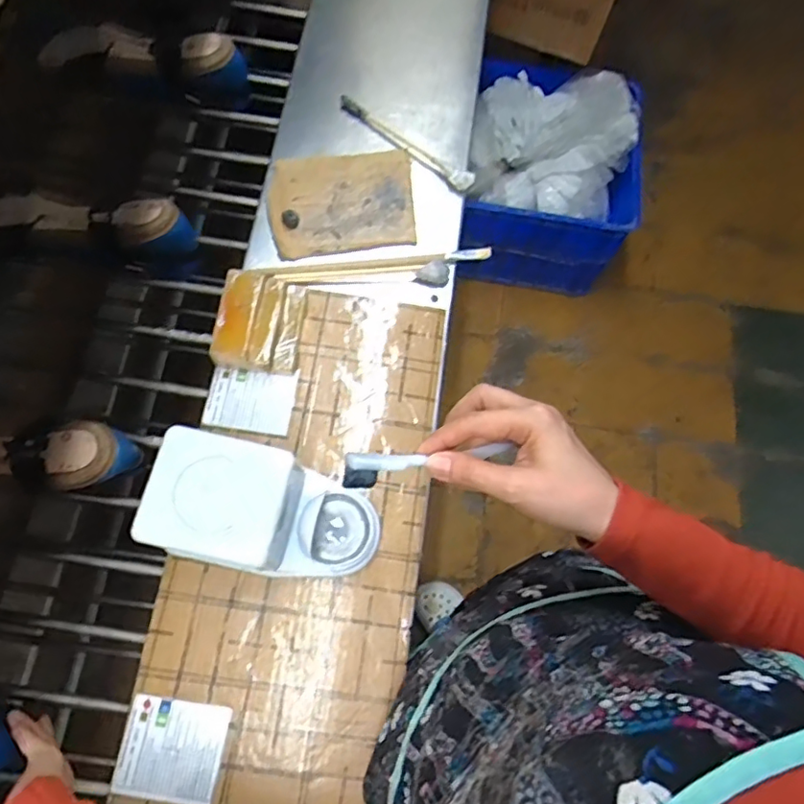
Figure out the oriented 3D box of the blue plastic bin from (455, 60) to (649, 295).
[{"bbox_3d":[0.357,-0.531,1.425,0.378,0.326,0.399,8,71,3],"label":"blue plastic bin"}]

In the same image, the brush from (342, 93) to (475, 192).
[{"bbox_3d":[0.004,-0.314,0.699,0.197,0.015,0.020,37,75,12],"label":"brush"}]

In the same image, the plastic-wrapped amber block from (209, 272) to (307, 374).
[{"bbox_3d":[-0.145,-0.086,0.600,0.076,0.050,0.105,7,71,3],"label":"plastic-wrapped amber block"}]

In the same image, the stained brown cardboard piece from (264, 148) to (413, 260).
[{"bbox_3d":[-0.070,-0.230,0.669,0.164,0.023,0.124,-5,71,-1],"label":"stained brown cardboard piece"}]

